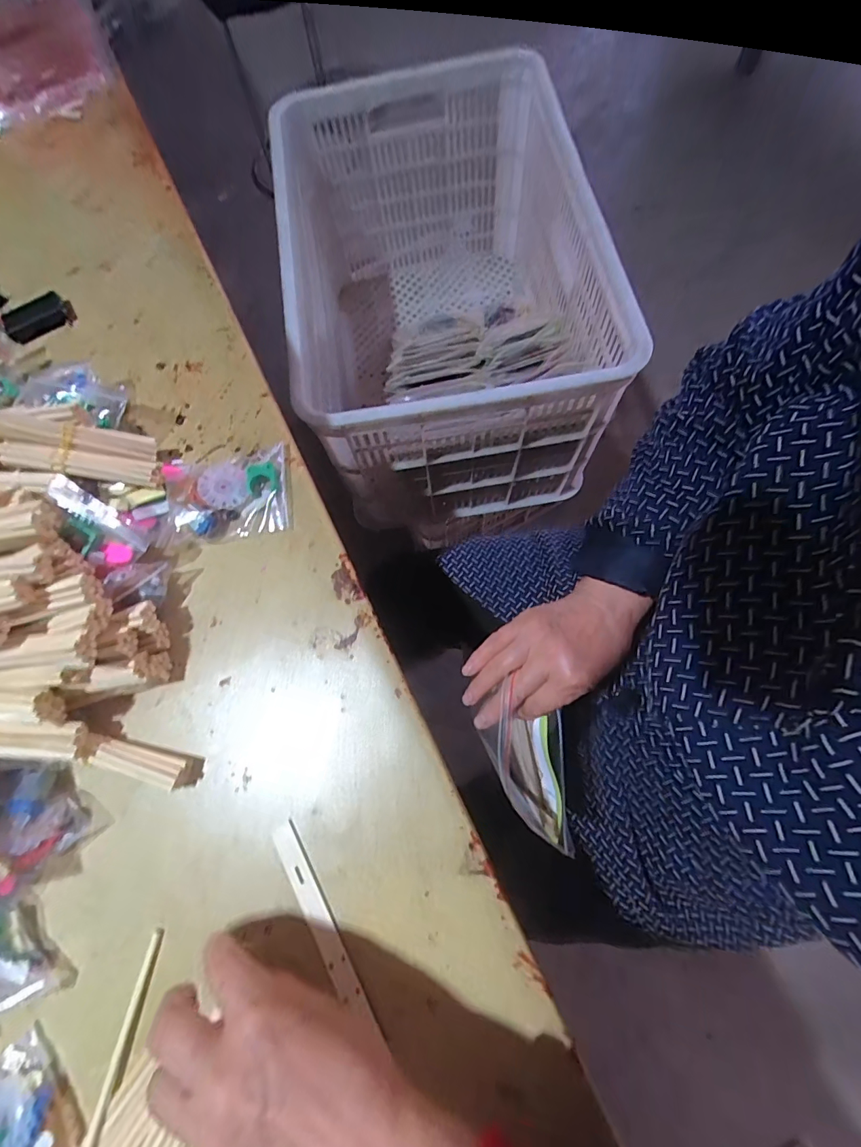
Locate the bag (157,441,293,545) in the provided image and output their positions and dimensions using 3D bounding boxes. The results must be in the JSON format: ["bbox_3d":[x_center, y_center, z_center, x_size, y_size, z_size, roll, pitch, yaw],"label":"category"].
[{"bbox_3d":[-0.174,-0.070,0.388,0.107,0.019,0.079,-8,73,1],"label":"bag"}]

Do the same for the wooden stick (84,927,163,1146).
[{"bbox_3d":[-0.198,0.308,0.287,0.010,0.005,0.150,9,74,7],"label":"wooden stick"}]

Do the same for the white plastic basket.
[{"bbox_3d":[0.004,-0.461,0.791,0.427,0.339,0.685,-13,73,0],"label":"white plastic basket"}]

